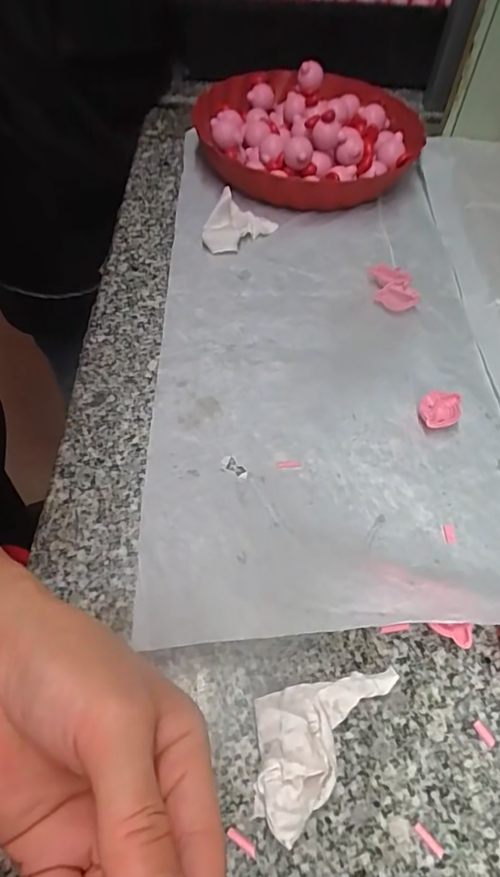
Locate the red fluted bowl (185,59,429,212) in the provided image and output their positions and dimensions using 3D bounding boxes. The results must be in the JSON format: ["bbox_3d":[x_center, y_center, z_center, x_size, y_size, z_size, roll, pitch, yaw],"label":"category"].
[{"bbox_3d":[0.067,-0.344,0.559,0.236,0.063,0.242,2,56,-2],"label":"red fluted bowl"}]

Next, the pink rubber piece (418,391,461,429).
[{"bbox_3d":[0.140,-0.021,0.374,0.033,0.012,0.027,-11,57,-11],"label":"pink rubber piece"}]

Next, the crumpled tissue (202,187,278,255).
[{"bbox_3d":[-0.012,-0.210,0.488,0.050,0.029,0.074,26,58,14],"label":"crumpled tissue"}]

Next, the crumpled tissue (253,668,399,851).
[{"bbox_3d":[0.030,0.142,0.252,0.047,0.024,0.091,35,61,19],"label":"crumpled tissue"}]

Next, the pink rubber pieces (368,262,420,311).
[{"bbox_3d":[0.130,-0.139,0.455,0.035,0.014,0.056,2,56,-2],"label":"pink rubber pieces"}]

